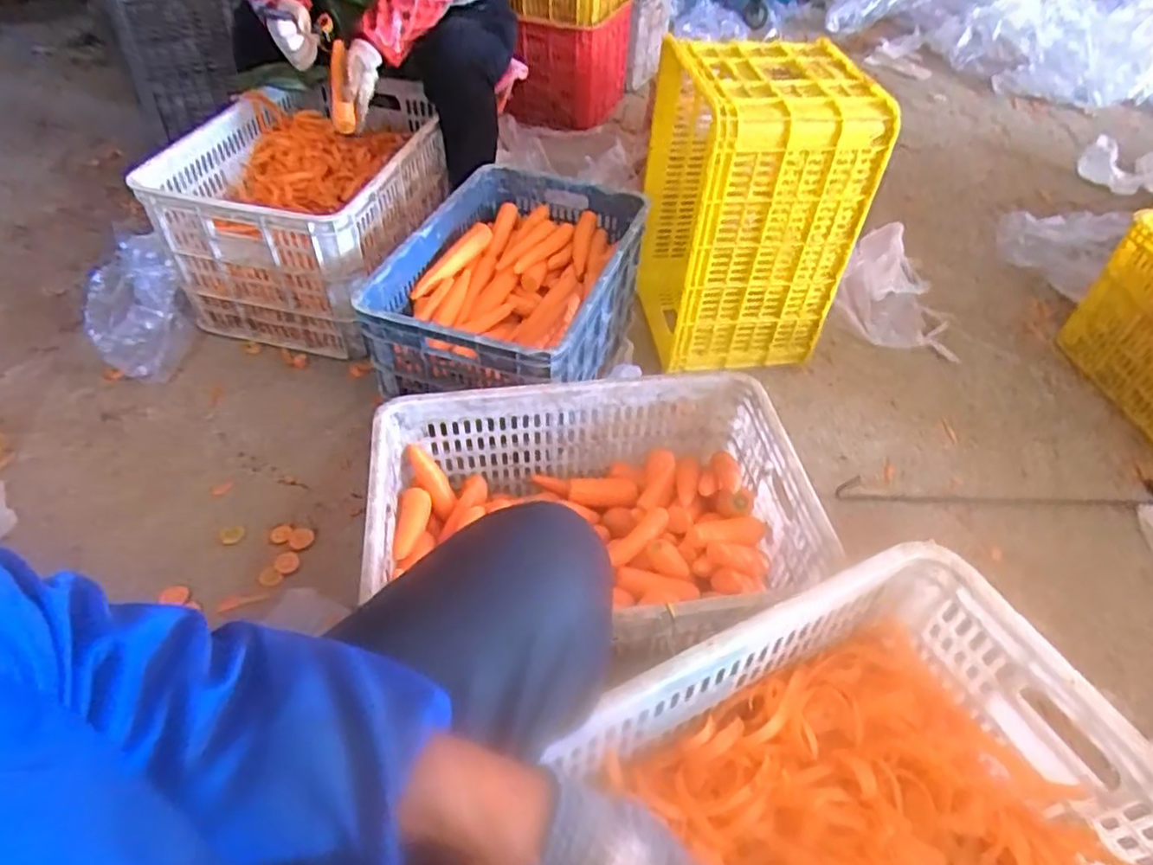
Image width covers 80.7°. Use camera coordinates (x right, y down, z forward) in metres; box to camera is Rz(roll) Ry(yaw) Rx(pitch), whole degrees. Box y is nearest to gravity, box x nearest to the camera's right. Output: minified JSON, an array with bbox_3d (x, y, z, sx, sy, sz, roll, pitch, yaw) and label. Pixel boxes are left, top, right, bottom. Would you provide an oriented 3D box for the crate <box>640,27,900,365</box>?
[{"bbox_3d":[0.322,-0.425,1.305,0.334,0.508,0.371,0,47,-2],"label":"crate"}]

